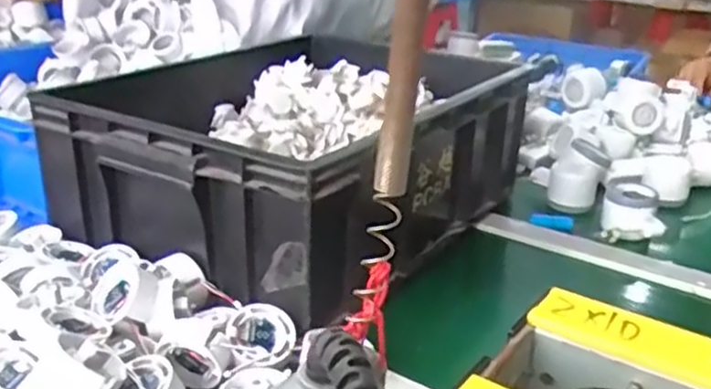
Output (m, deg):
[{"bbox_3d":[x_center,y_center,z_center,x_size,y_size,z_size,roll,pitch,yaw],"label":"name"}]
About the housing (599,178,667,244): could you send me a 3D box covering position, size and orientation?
[{"bbox_3d":[0.323,0.021,0.848,0.064,0.049,0.073,4,23,6],"label":"housing"}]

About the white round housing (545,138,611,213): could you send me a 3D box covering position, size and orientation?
[{"bbox_3d":[0.294,-0.025,0.950,0.060,0.060,0.115,14,26,26],"label":"white round housing"}]

